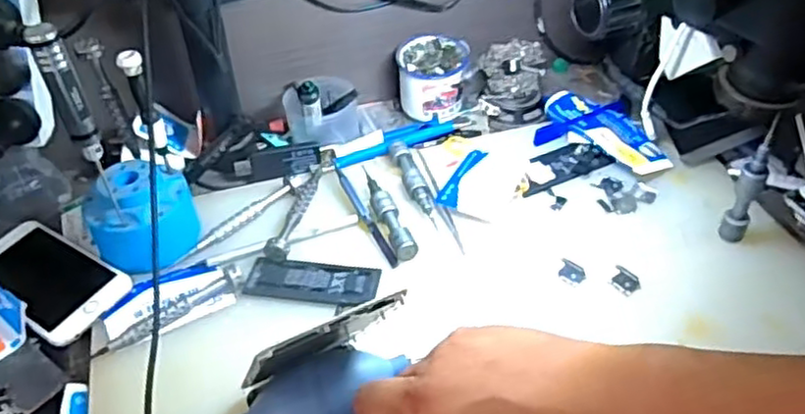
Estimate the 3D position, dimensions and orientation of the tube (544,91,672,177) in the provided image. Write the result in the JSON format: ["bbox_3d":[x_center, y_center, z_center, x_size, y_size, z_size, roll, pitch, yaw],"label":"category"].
[{"bbox_3d":[0.174,-0.067,0.605,0.046,0.016,0.124,-24,49,-23],"label":"tube"}]

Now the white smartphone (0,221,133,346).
[{"bbox_3d":[-0.264,0.052,0.510,0.133,0.013,0.068,22,44,30],"label":"white smartphone"}]

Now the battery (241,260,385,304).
[{"bbox_3d":[-0.065,0.053,0.495,0.093,0.005,0.033,5,45,6],"label":"battery"}]

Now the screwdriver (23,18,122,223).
[{"bbox_3d":[-0.198,-0.051,0.421,0.015,0.129,0.015,1,42,3],"label":"screwdriver"}]

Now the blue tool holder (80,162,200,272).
[{"bbox_3d":[-0.189,0.006,0.502,0.073,0.053,0.060,-20,48,-19],"label":"blue tool holder"}]

